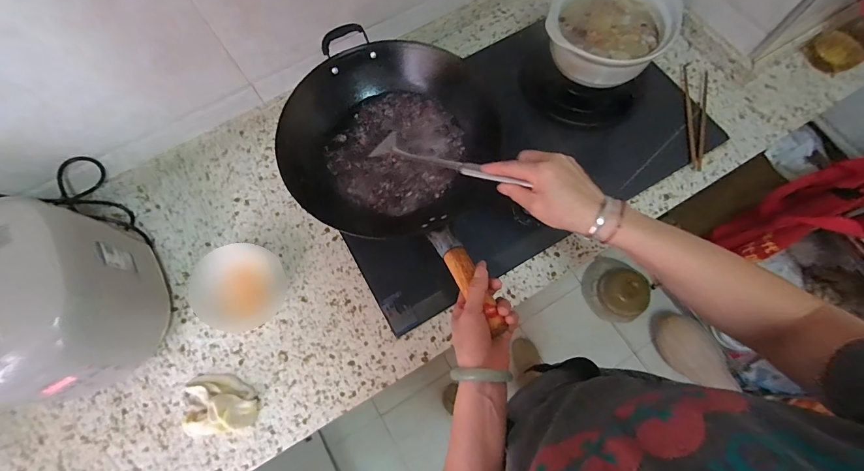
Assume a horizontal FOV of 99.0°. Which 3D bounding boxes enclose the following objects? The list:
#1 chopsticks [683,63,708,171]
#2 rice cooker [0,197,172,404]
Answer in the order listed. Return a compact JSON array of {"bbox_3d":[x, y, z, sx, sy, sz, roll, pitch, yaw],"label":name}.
[{"bbox_3d":[0.515,-0.238,0.721,0.050,0.011,0.238,12,72,6],"label":"chopsticks"},{"bbox_3d":[-0.565,0.104,0.555,0.204,0.209,0.246,-14,71,-3],"label":"rice cooker"}]

